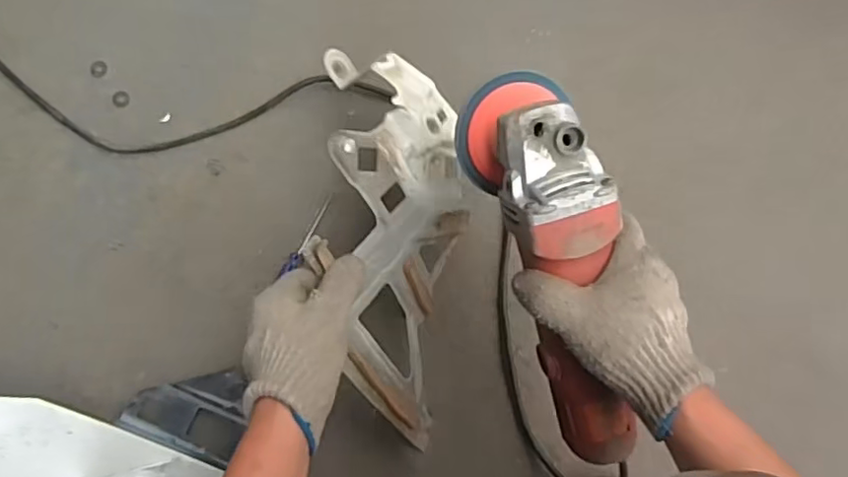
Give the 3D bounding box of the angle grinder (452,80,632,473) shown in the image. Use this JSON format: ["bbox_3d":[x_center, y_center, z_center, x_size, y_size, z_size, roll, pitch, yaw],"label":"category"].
[{"bbox_3d":[0.094,0.028,0.426,0.072,0.083,0.281,-16,102,-5],"label":"angle grinder"}]

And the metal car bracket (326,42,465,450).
[{"bbox_3d":[-0.024,0.010,0.513,0.060,0.139,0.317,-5,80,42],"label":"metal car bracket"}]

